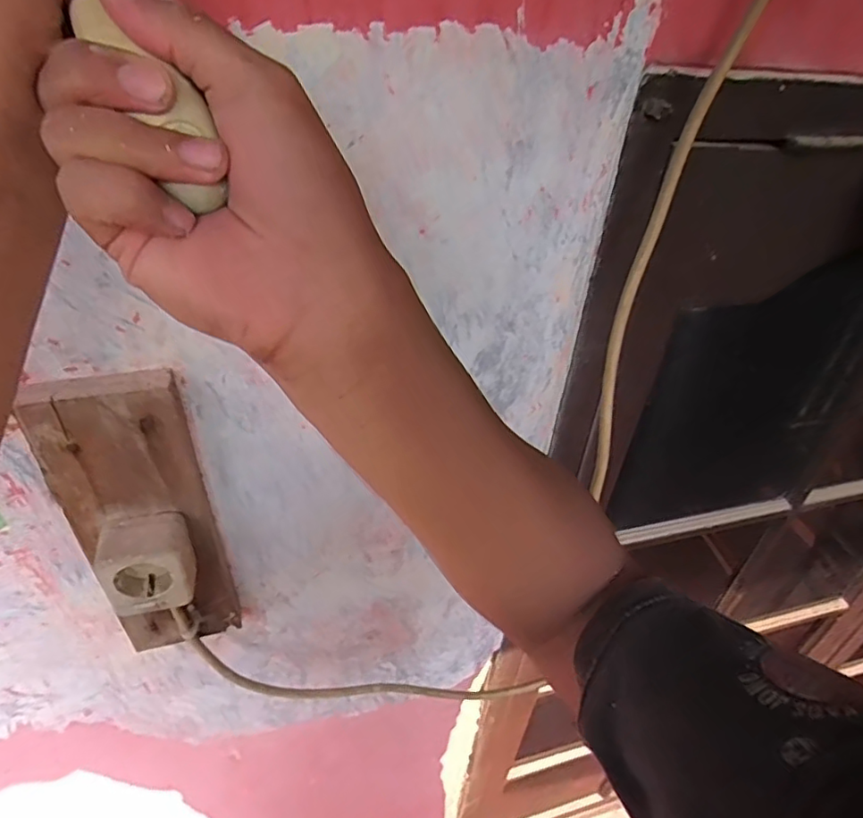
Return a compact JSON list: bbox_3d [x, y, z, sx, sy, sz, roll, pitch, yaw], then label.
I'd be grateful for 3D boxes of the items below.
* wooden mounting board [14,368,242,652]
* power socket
[{"bbox_3d":[-0.219,0.092,0.446,0.096,0.277,0.027,-11,40,-19],"label":"wooden mounting board"},{"bbox_3d":[-0.212,0.114,0.428,0.060,0.058,0.044,-9,39,-16],"label":"power socket"}]

